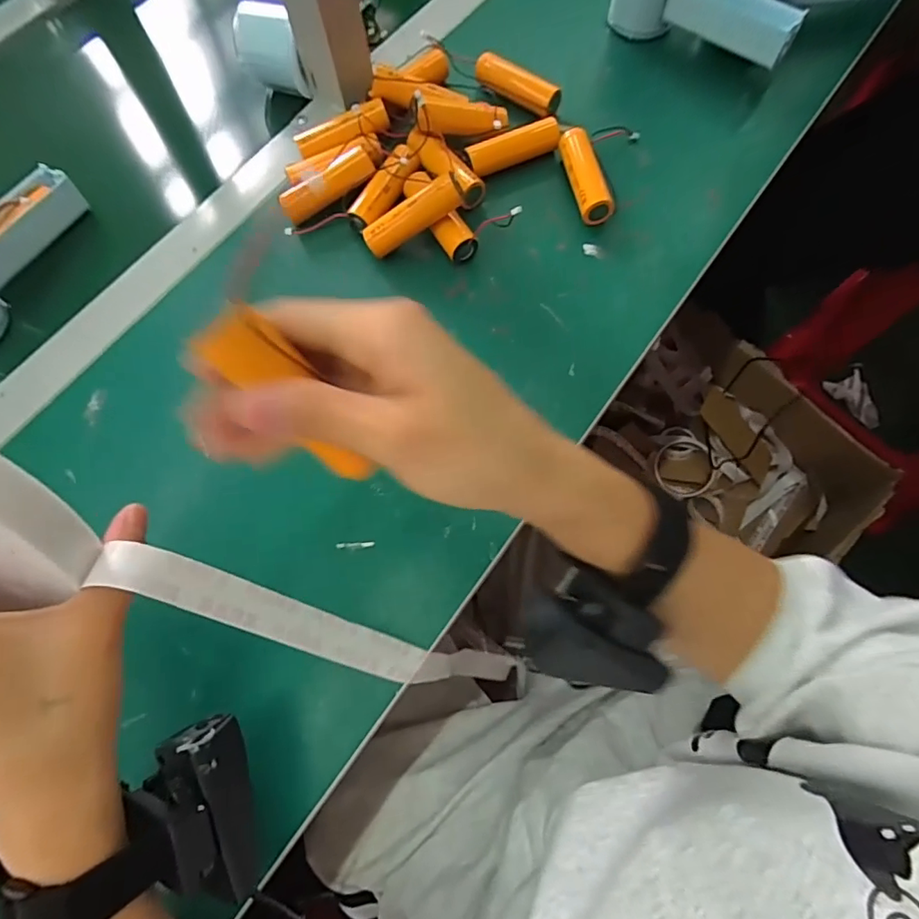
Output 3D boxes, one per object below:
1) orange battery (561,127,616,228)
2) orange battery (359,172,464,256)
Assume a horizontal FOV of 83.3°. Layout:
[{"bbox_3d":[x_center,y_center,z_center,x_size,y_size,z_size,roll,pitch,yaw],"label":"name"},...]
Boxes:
[{"bbox_3d":[0.091,-0.206,0.377,0.024,0.020,0.075,-10,70,-1],"label":"orange battery"},{"bbox_3d":[-0.031,-0.163,0.346,0.071,0.017,0.016,-26,69,19],"label":"orange battery"}]

